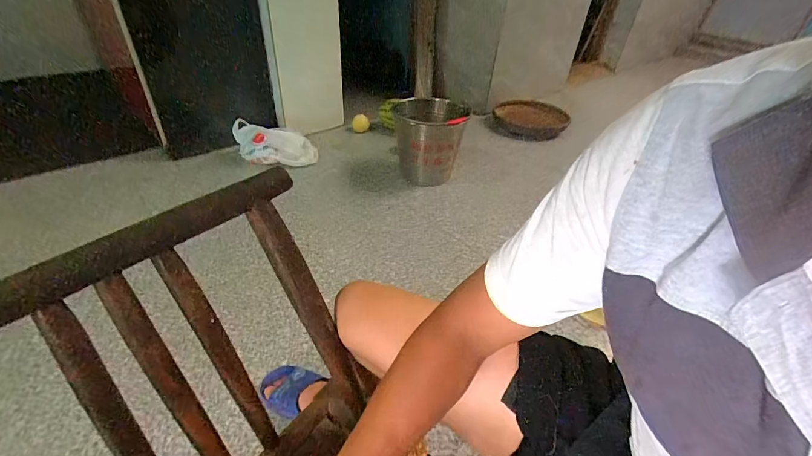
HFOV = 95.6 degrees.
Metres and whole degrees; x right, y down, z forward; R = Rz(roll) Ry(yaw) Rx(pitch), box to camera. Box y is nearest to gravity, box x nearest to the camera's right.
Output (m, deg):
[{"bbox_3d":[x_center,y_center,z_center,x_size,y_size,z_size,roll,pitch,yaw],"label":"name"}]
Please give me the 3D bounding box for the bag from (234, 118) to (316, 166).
[{"bbox_3d":[-0.499,-0.310,1.400,0.280,0.175,0.122,3,37,0],"label":"bag"}]

